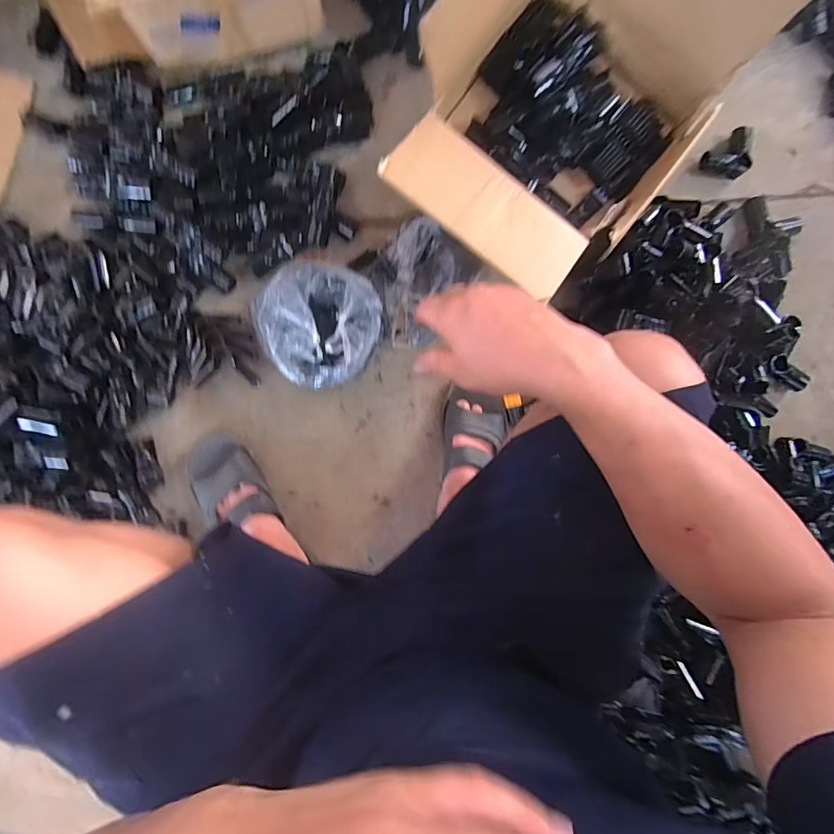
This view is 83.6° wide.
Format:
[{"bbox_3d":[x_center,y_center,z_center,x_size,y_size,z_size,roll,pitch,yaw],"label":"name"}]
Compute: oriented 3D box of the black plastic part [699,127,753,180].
[{"bbox_3d":[0.572,-0.471,0.843,0.109,0.026,0.071,-37,91,-5],"label":"black plastic part"}]

